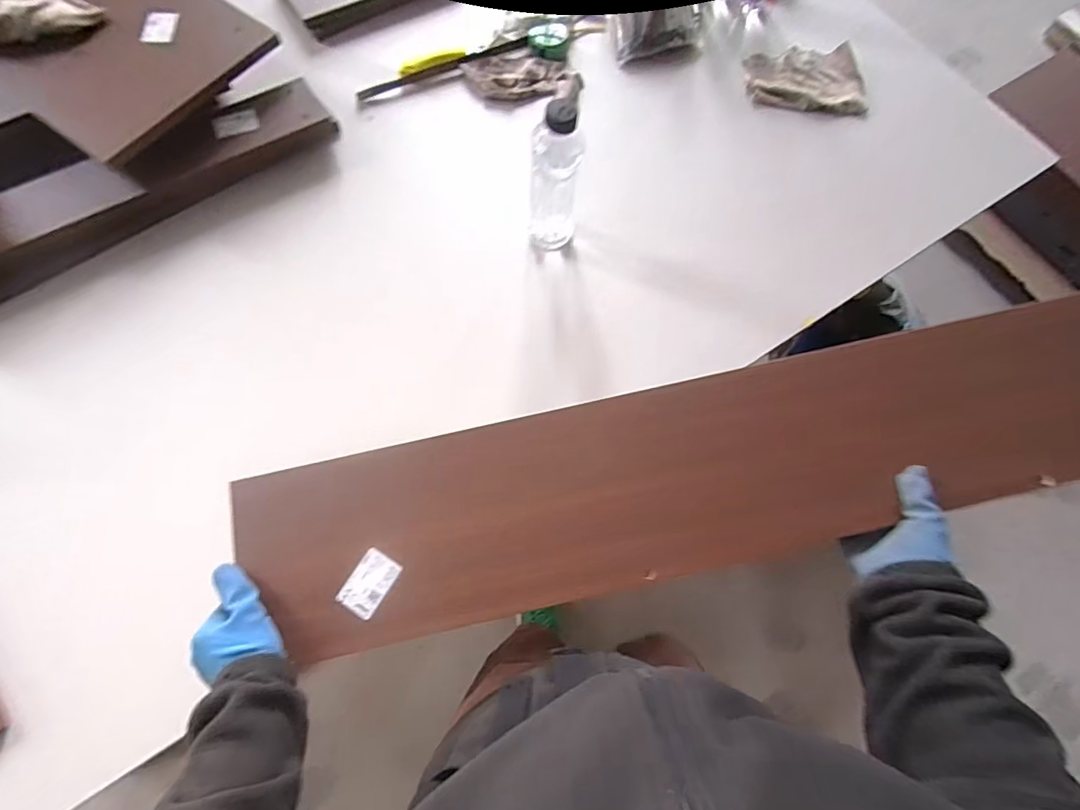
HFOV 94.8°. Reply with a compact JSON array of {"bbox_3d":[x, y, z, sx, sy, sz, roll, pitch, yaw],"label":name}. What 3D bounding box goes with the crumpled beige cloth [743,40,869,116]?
[{"bbox_3d":[0.486,-0.598,0.906,0.211,0.021,0.157,7,71,1],"label":"crumpled beige cloth"}]

